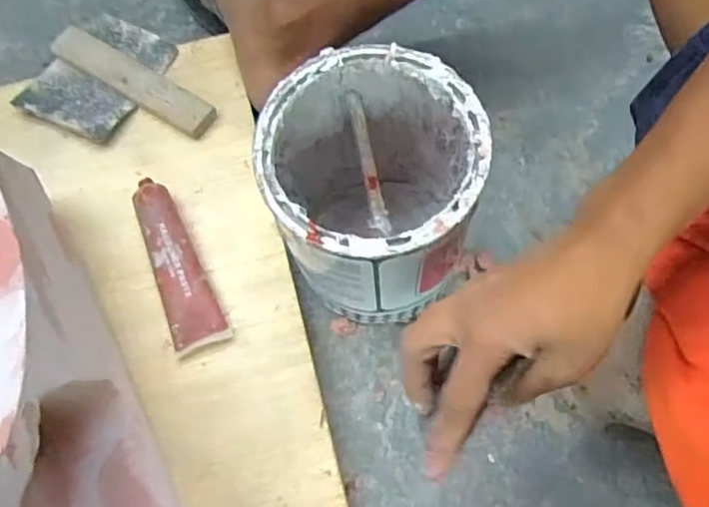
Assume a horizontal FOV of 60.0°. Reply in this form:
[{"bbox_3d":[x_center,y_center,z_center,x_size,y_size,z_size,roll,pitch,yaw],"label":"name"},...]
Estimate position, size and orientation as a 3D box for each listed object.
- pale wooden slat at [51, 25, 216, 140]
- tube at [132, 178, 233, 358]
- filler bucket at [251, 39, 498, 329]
[{"bbox_3d":[-0.236,-0.184,0.647,0.201,0.019,0.038,32,74,13],"label":"pale wooden slat"},{"bbox_3d":[-0.166,0.008,0.574,0.047,0.031,0.166,-22,70,-6],"label":"tube"},{"bbox_3d":[0.014,-0.043,0.526,0.162,0.211,0.163,-1,69,1],"label":"filler bucket"}]

